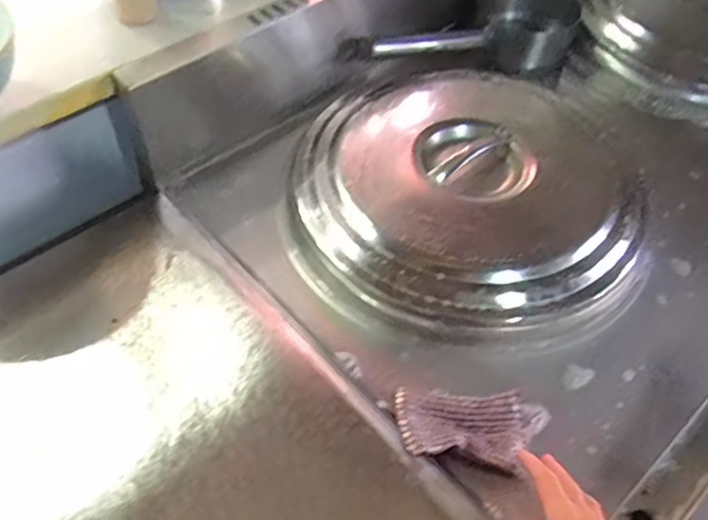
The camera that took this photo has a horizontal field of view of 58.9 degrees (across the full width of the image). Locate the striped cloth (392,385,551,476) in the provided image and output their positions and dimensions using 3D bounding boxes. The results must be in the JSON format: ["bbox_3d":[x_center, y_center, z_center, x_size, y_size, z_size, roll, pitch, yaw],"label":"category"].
[{"bbox_3d":[0.113,0.158,0.585,0.142,0.015,0.076,4,51,-8],"label":"striped cloth"}]

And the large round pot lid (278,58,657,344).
[{"bbox_3d":[0.134,-0.093,0.750,0.420,0.065,0.410,1,51,-1],"label":"large round pot lid"}]

